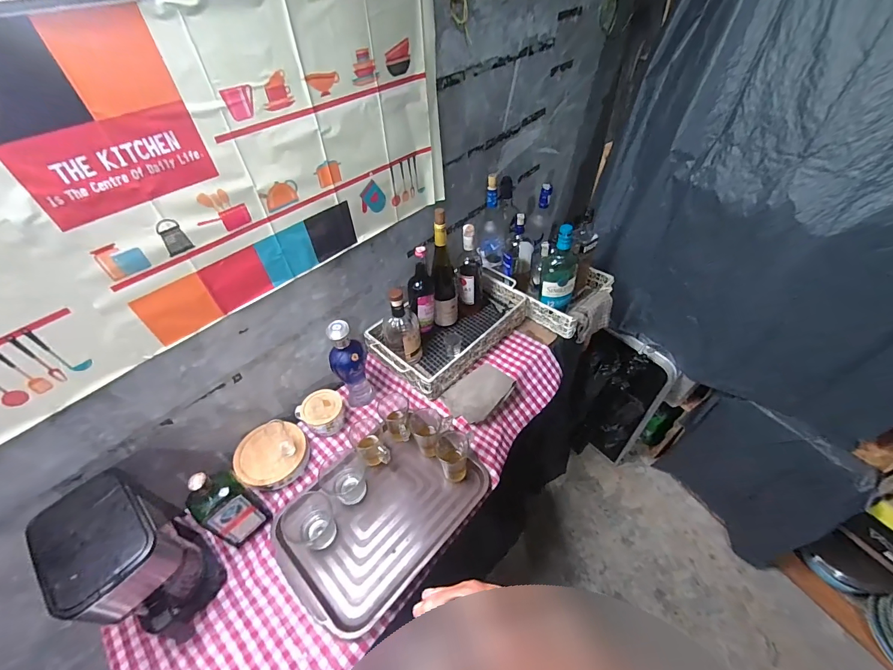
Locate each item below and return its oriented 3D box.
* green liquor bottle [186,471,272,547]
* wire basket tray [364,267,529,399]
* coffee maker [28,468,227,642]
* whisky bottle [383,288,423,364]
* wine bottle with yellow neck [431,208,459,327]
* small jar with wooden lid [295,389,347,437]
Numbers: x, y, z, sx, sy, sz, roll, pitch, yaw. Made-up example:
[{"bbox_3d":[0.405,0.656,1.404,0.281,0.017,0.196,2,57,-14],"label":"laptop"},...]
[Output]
[{"bbox_3d":[-0.432,0.324,0.739,0.080,0.218,0.091,27,53,26],"label":"green liquor bottle"},{"bbox_3d":[0.013,-0.031,1.076,0.252,0.082,0.454,34,57,30],"label":"wire basket tray"},{"bbox_3d":[-0.523,0.385,0.650,0.198,0.269,0.153,23,52,23],"label":"coffee maker"},{"bbox_3d":[-0.113,-0.020,0.968,0.092,0.227,0.094,-11,47,-8],"label":"whisky bottle"},{"bbox_3d":[-0.005,-0.160,0.991,0.065,0.320,0.068,-1,46,2],"label":"wine bottle with yellow neck"},{"bbox_3d":[-0.303,0.193,0.944,0.097,0.081,0.094,-2,46,2],"label":"small jar with wooden lid"}]

